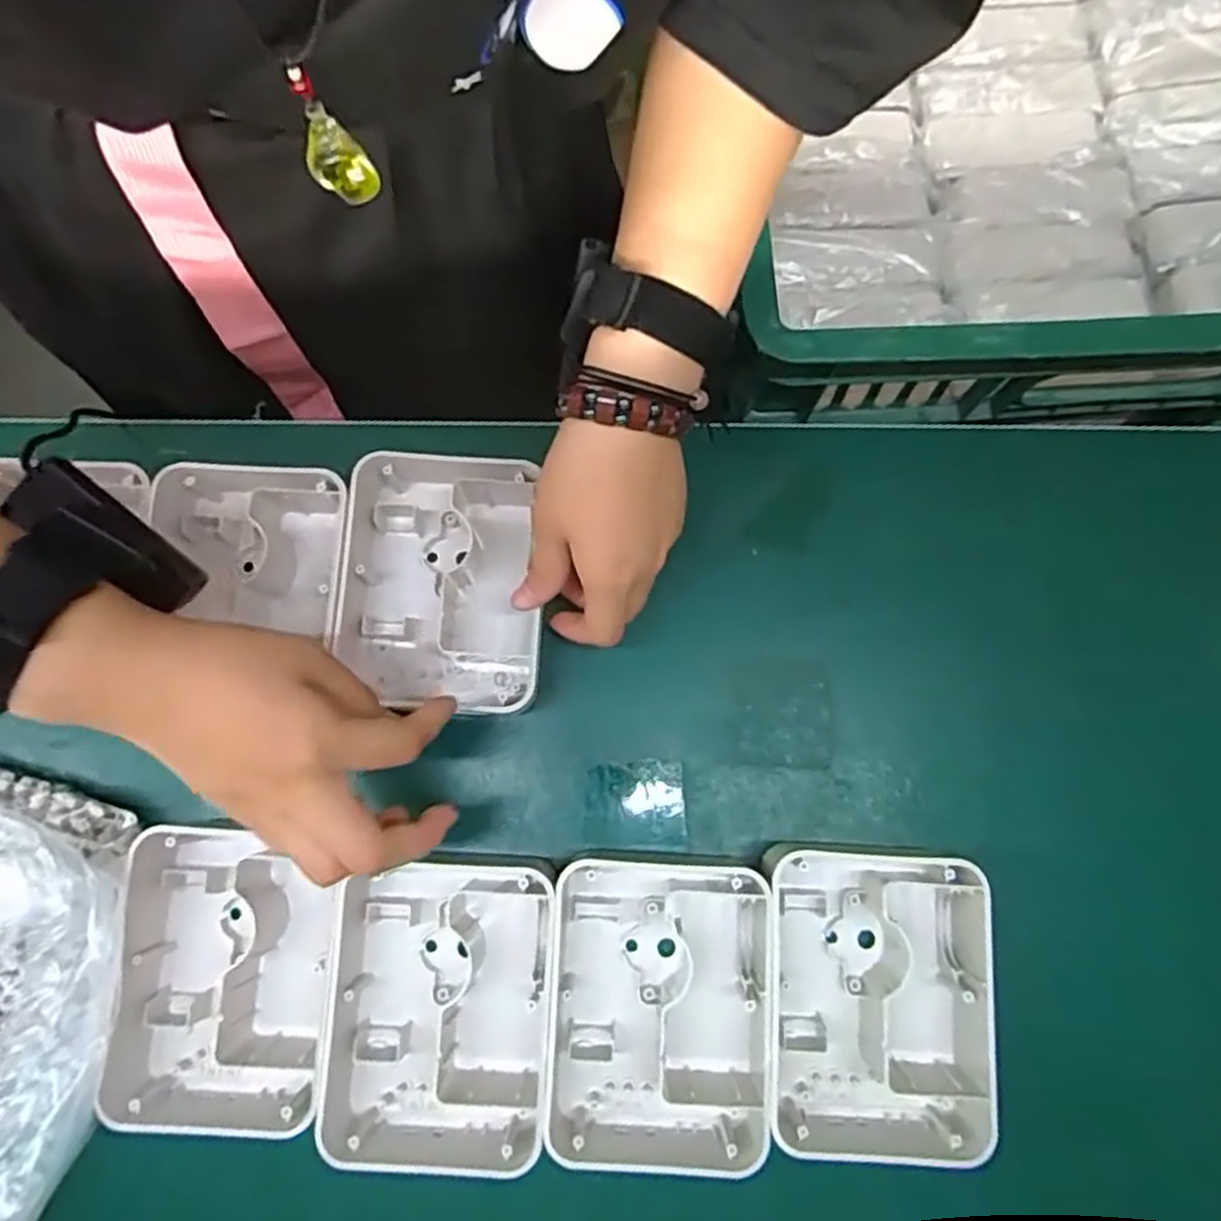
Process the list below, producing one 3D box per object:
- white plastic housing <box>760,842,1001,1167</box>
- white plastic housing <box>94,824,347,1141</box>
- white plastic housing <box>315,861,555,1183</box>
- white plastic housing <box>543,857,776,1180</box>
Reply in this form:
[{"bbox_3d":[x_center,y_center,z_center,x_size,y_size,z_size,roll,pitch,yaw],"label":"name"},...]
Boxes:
[{"bbox_3d":[0.121,0.183,0.369,0.098,0.047,0.137,2,80,1],"label":"white plastic housing"},{"bbox_3d":[-0.174,0.174,0.369,0.096,0.037,0.138,2,80,1],"label":"white plastic housing"},{"bbox_3d":[-0.076,0.186,0.364,0.099,0.034,0.134,1,80,0],"label":"white plastic housing"},{"bbox_3d":[0.024,0.184,0.366,0.100,0.038,0.132,2,80,1],"label":"white plastic housing"}]

